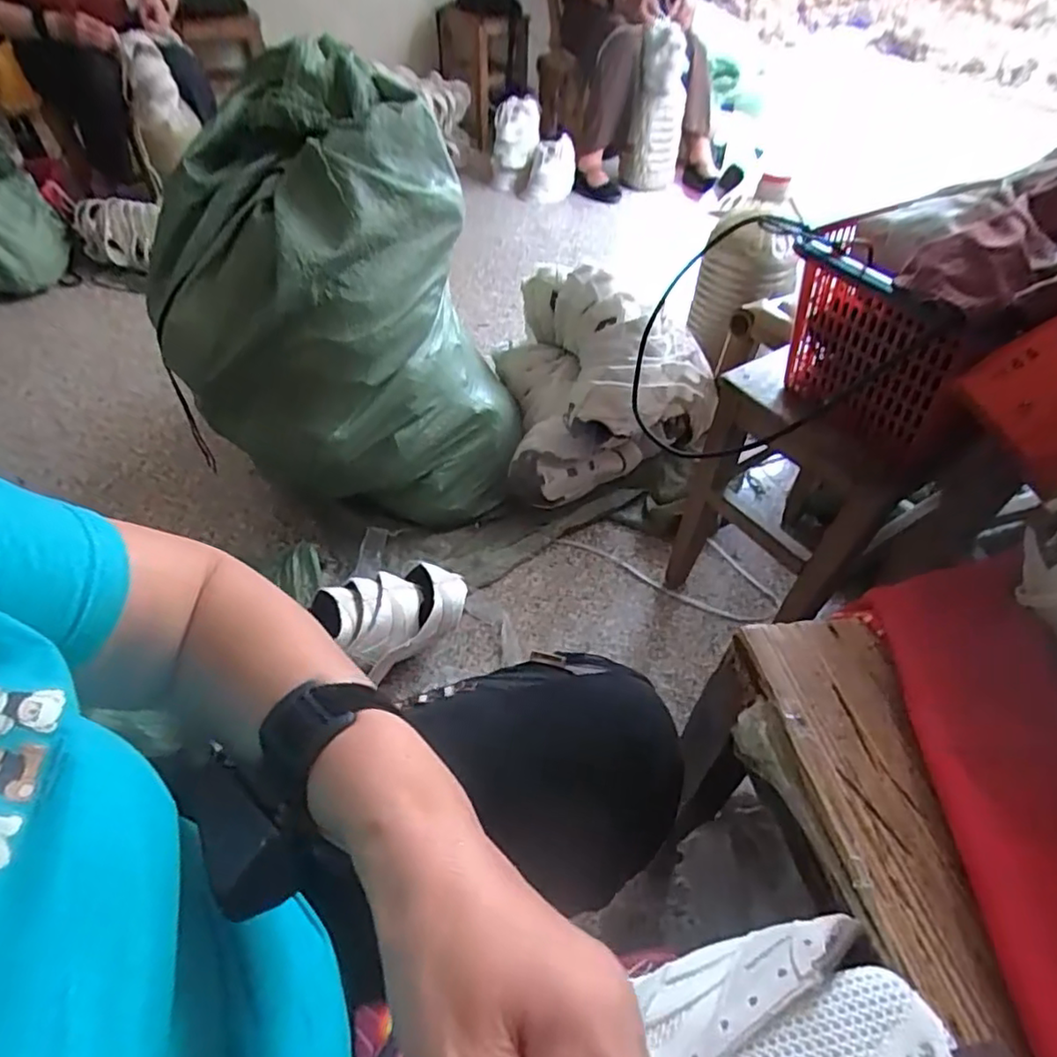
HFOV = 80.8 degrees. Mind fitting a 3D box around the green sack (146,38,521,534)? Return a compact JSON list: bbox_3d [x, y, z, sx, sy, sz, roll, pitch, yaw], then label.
[{"bbox_3d":[-0.292,-0.307,0.972,0.469,0.587,0.395,-20,51,-19],"label":"green sack"}]

